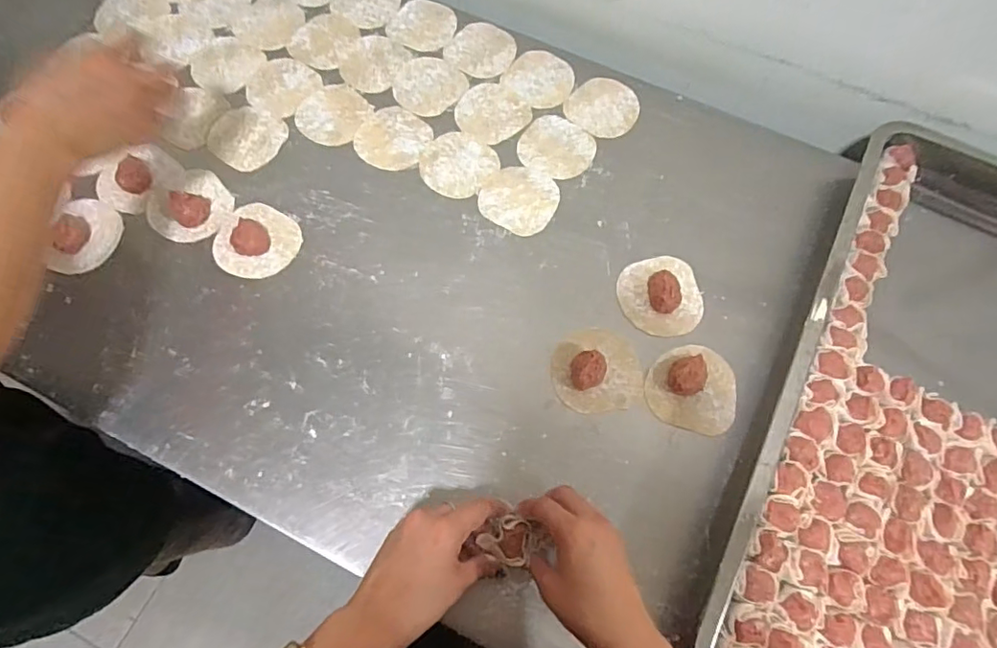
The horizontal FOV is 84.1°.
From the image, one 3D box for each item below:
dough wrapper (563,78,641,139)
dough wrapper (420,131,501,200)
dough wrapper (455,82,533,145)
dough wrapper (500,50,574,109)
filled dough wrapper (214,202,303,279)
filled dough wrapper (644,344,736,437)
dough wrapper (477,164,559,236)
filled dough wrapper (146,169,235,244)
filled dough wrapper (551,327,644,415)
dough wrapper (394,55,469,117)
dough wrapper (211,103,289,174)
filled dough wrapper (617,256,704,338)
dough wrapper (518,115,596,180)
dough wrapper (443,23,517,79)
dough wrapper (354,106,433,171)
[{"bbox_3d":[0.123,-0.253,0.638,0.079,0.004,0.082,1,69,-3],"label":"dough wrapper"},{"bbox_3d":[-0.046,-0.176,0.605,0.077,0.004,0.078,1,69,-3],"label":"dough wrapper"},{"bbox_3d":[-0.009,-0.241,0.631,0.082,0.004,0.076,1,69,-3],"label":"dough wrapper"},{"bbox_3d":[0.050,-0.291,0.653,0.080,0.004,0.077,1,69,-3],"label":"dough wrapper"},{"bbox_3d":[-0.246,-0.088,0.555,0.080,0.021,0.080,1,69,-3],"label":"filled dough wrapper"},{"bbox_3d":[0.181,0.056,0.508,0.081,0.020,0.080,1,69,-3],"label":"filled dough wrapper"},{"bbox_3d":[0.023,-0.134,0.588,0.080,0.004,0.078,1,69,-3],"label":"dough wrapper"},{"bbox_3d":[-0.315,-0.121,0.562,0.076,0.018,0.078,1,69,-3],"label":"filled dough wrapper"},{"bbox_3d":[0.092,0.039,0.508,0.081,0.024,0.080,1,69,-3],"label":"filled dough wrapper"},{"bbox_3d":[-0.081,-0.278,0.644,0.081,0.004,0.083,1,69,-3],"label":"dough wrapper"},{"bbox_3d":[-0.275,-0.206,0.602,0.078,0.004,0.077,1,69,-3],"label":"dough wrapper"},{"bbox_3d":[0.163,-0.031,0.544,0.081,0.022,0.084,1,69,-3],"label":"filled dough wrapper"},{"bbox_3d":[0.066,-0.198,0.616,0.081,0.004,0.077,1,69,-3],"label":"dough wrapper"},{"bbox_3d":[-0.019,-0.330,0.667,0.077,0.004,0.079,1,69,-3],"label":"dough wrapper"},{"bbox_3d":[-0.117,-0.207,0.615,0.077,0.004,0.079,1,69,-3],"label":"dough wrapper"}]

